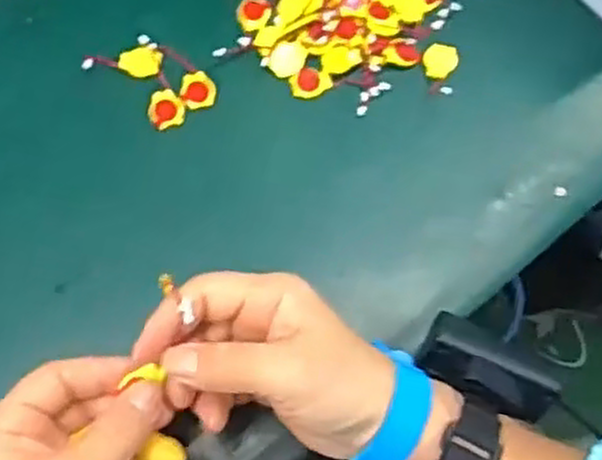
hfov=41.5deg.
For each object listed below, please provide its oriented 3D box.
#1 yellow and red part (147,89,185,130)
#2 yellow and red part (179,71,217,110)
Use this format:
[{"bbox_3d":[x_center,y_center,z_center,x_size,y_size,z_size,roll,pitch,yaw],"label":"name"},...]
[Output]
[{"bbox_3d":[-0.084,-0.075,0.494,0.023,0.004,0.023,0,88,-4],"label":"yellow and red part"},{"bbox_3d":[-0.064,-0.088,0.497,0.022,0.005,0.024,5,70,0],"label":"yellow and red part"}]

